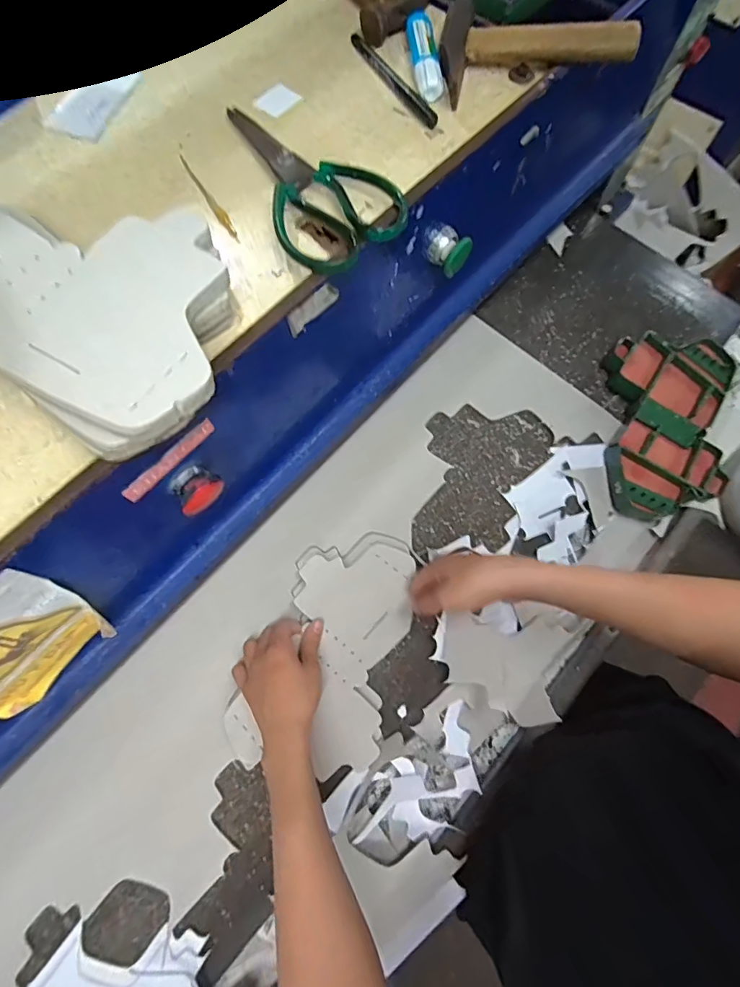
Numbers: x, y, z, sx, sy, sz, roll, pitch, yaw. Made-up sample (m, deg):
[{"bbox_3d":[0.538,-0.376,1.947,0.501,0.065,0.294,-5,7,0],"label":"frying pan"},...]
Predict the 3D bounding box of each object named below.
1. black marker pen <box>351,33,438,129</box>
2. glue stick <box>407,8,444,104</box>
[{"bbox_3d":[0.019,-0.377,0.440,0.013,0.006,0.138,-31,74,-10],"label":"black marker pen"},{"bbox_3d":[0.050,-0.404,0.445,0.024,0.019,0.103,-5,71,-1],"label":"glue stick"}]

